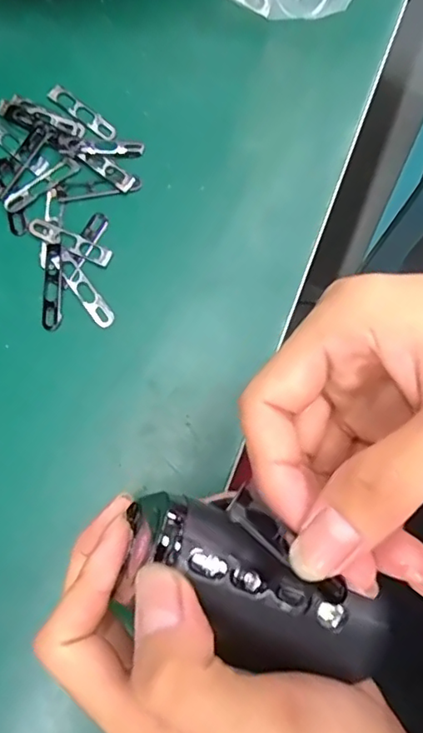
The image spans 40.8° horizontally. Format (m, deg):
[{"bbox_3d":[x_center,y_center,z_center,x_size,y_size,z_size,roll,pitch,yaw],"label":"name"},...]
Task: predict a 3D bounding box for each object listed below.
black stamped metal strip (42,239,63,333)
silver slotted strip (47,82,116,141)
[{"bbox_3d":[-0.078,-0.041,0.281,0.009,0.004,0.045,2,77,-1],"label":"black stamped metal strip"},{"bbox_3d":[-0.069,-0.136,0.304,0.044,0.004,0.010,39,80,7],"label":"silver slotted strip"}]

